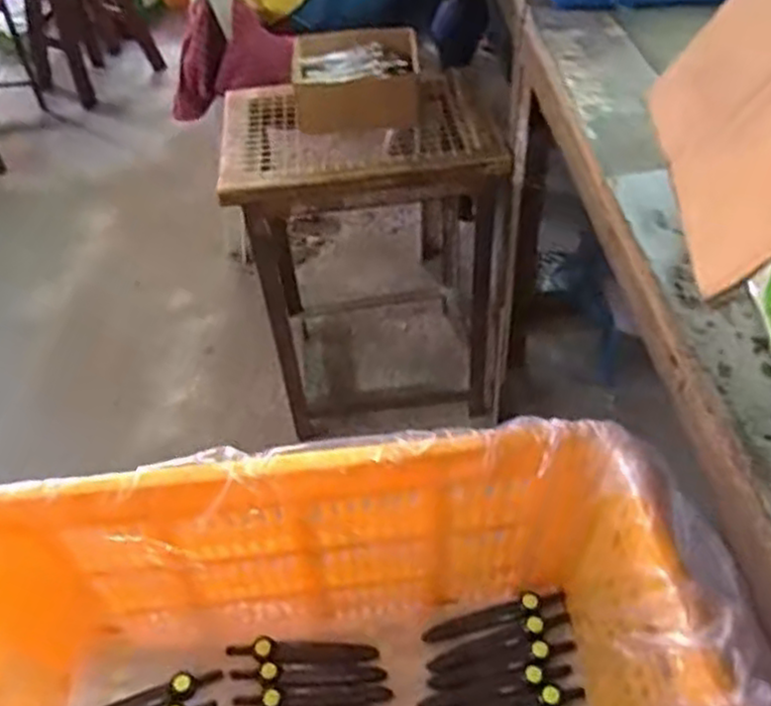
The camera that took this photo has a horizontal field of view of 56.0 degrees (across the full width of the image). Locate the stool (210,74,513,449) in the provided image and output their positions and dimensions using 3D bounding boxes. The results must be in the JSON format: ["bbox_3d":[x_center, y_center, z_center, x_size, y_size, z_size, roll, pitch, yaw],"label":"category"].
[{"bbox_3d":[-0.024,-0.135,1.073,0.329,0.469,0.279,-6,46,-2],"label":"stool"}]

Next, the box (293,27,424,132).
[{"bbox_3d":[-0.035,-0.340,0.906,0.156,0.062,0.140,-1,46,2],"label":"box"}]

